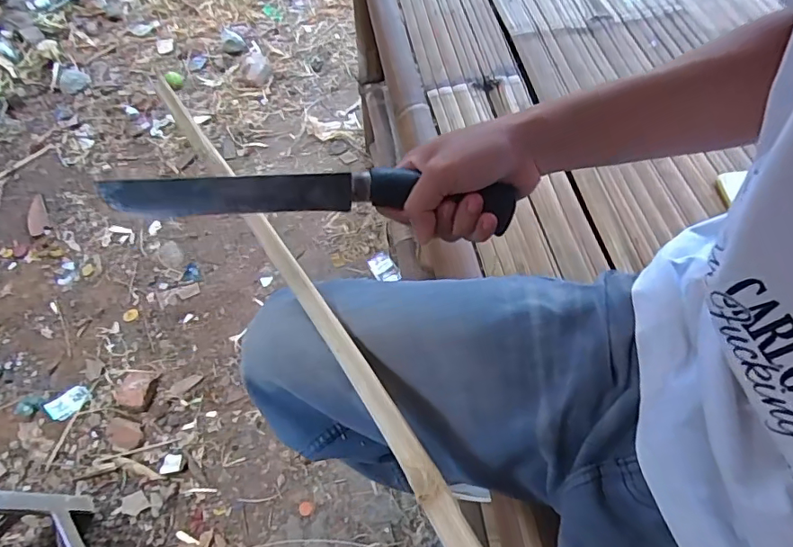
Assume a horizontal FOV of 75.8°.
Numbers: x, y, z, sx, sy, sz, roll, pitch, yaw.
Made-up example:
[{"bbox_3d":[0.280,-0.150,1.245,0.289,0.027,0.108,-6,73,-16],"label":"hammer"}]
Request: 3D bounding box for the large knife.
[{"bbox_3d":[-0.063,-0.055,0.367,0.293,0.024,0.029,0,60,0],"label":"large knife"}]

